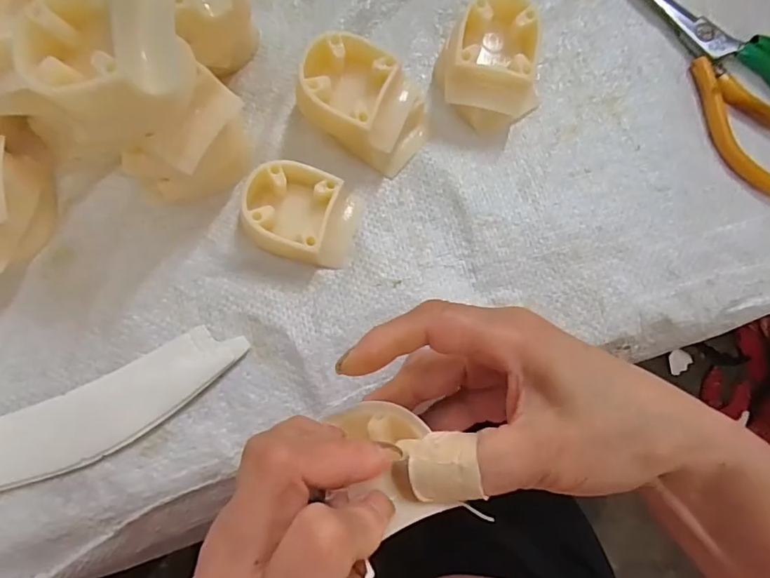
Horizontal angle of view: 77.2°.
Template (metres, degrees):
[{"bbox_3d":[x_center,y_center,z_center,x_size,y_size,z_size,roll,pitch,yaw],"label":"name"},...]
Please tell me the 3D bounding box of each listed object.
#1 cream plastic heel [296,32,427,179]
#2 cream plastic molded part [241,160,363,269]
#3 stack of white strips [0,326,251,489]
[{"bbox_3d":[-0.012,-0.099,0.265,0.064,0.044,0.050,20,76,4],"label":"cream plastic heel"},{"bbox_3d":[-0.045,-0.041,0.260,0.060,0.023,0.050,15,76,3],"label":"cream plastic molded part"},{"bbox_3d":[-0.146,0.063,0.237,0.158,0.012,0.038,-24,78,-7],"label":"stack of white strips"}]

